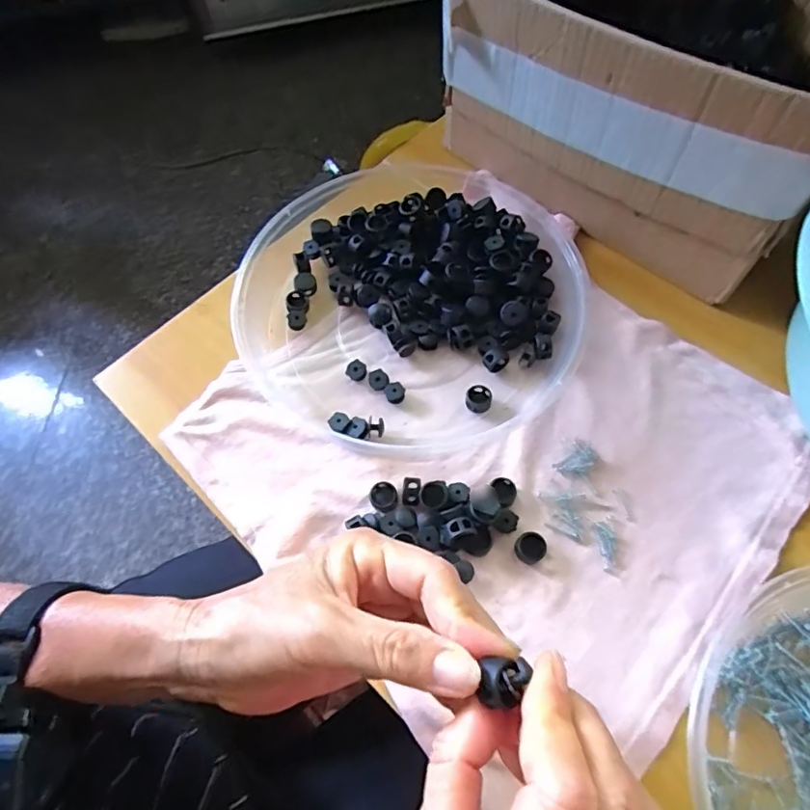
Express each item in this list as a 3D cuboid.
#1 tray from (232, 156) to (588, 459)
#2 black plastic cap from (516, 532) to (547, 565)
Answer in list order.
[{"bbox_3d":[0.008,-0.080,0.382,0.224,0.035,0.235,0,64,1],"label":"tray"},{"bbox_3d":[0.073,0.083,0.313,0.017,0.009,0.017,0,64,1],"label":"black plastic cap"}]

